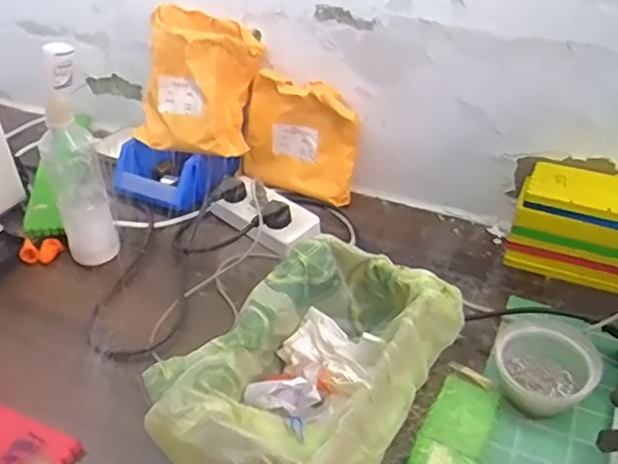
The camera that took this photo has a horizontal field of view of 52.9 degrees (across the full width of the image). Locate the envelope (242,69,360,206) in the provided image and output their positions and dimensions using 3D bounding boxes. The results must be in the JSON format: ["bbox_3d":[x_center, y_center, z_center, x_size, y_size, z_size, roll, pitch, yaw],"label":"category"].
[{"bbox_3d":[-0.014,-0.133,0.880,0.169,0.161,0.025,19,31,21],"label":"envelope"}]

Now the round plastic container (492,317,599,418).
[{"bbox_3d":[0.239,0.135,0.630,0.098,0.058,0.096,-1,38,1],"label":"round plastic container"}]

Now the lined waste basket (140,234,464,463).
[{"bbox_3d":[0.005,0.130,0.602,0.190,0.107,0.292,19,42,24],"label":"lined waste basket"}]

